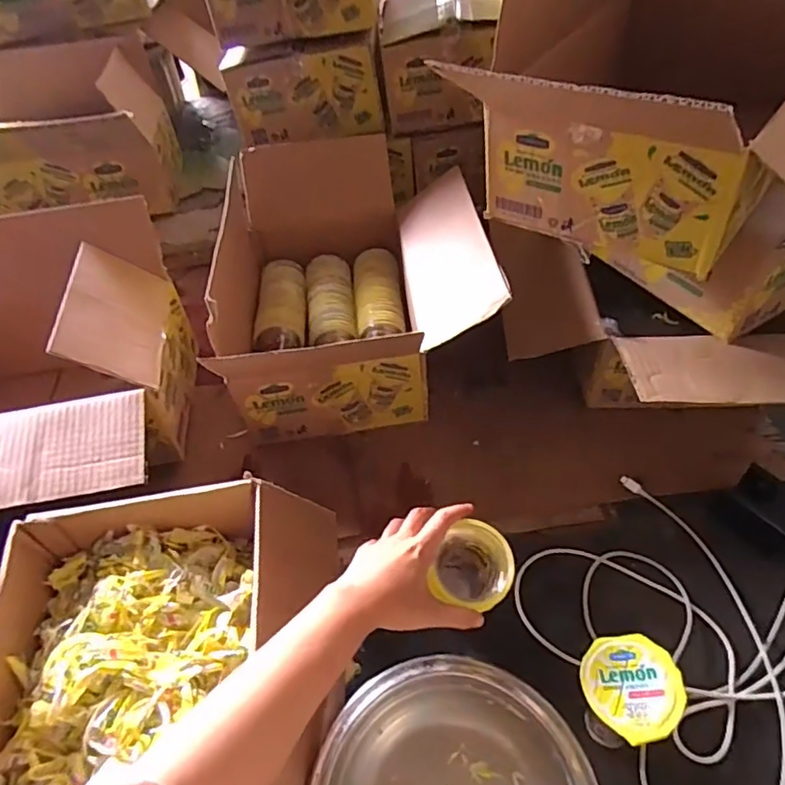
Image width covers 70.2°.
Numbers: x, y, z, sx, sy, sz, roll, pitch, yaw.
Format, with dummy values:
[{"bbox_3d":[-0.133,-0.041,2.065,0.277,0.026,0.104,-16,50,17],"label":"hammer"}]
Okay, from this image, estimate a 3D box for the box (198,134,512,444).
[{"bbox_3d":[-0.051,-0.169,0.810,0.327,0.202,0.404,-8,48,-3],"label":"box"}]

